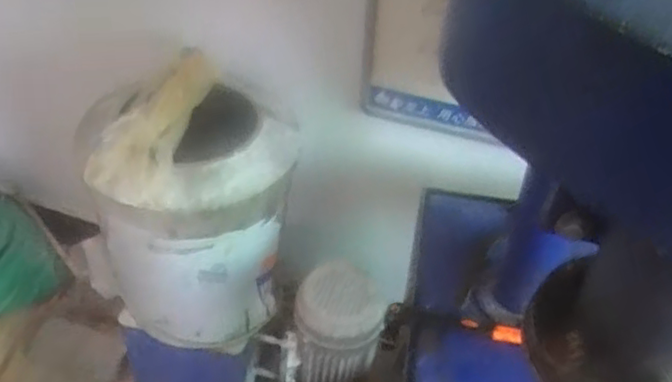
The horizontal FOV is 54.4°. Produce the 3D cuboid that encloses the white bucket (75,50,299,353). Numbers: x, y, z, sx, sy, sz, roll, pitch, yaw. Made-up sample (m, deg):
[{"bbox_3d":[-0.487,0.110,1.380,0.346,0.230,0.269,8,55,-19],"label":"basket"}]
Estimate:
[{"bbox_3d":[-0.247,0.042,1.166,0.323,0.464,0.315,-9,42,-13],"label":"white bucket"}]

